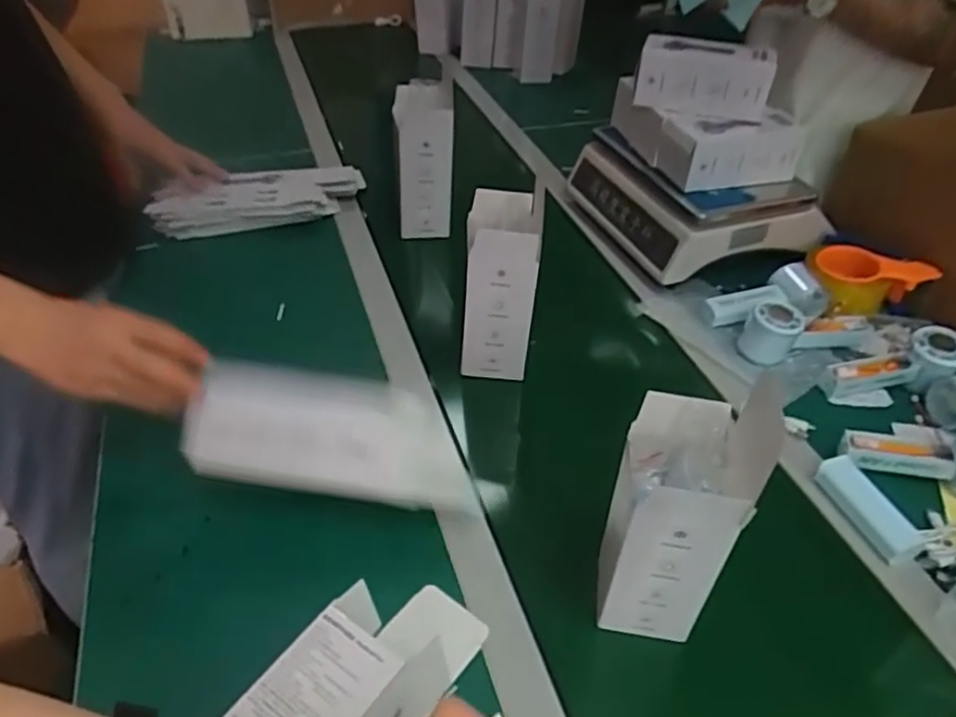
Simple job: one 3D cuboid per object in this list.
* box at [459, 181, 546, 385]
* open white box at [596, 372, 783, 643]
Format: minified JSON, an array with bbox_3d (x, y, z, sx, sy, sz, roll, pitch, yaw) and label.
[{"bbox_3d":[0.024,-0.076,0.730,0.073,0.188,0.088,5,42,4],"label":"box"},{"bbox_3d":[0.143,0.111,0.491,0.084,0.211,0.085,17,44,17],"label":"open white box"}]

